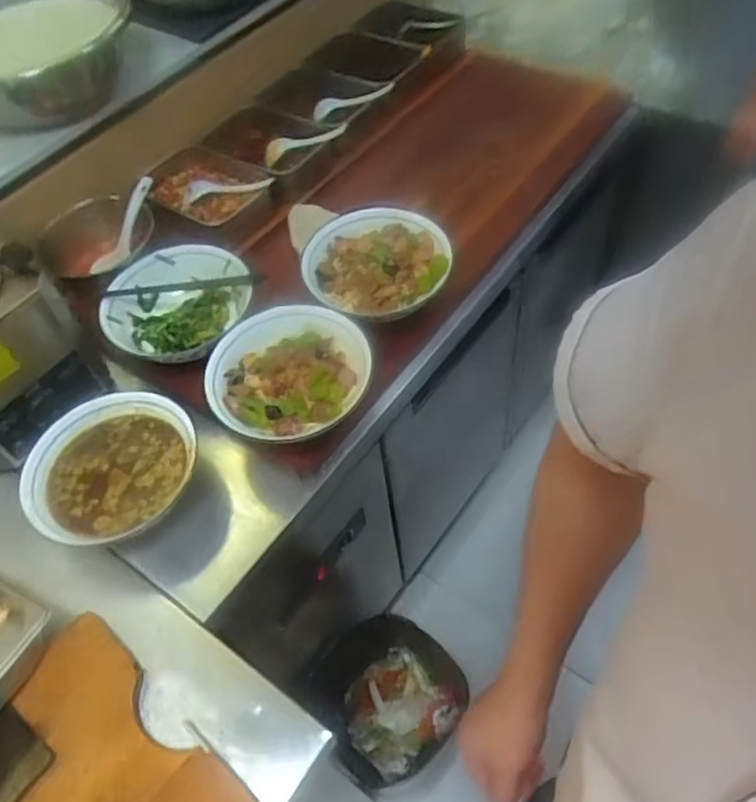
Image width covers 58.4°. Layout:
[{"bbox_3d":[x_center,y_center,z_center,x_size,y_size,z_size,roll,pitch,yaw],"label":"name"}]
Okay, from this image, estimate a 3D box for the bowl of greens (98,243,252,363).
[{"bbox_3d":[-0.286,-0.138,0.980,0.197,0.064,0.194,-2,54,3],"label":"bowl of greens"}]

